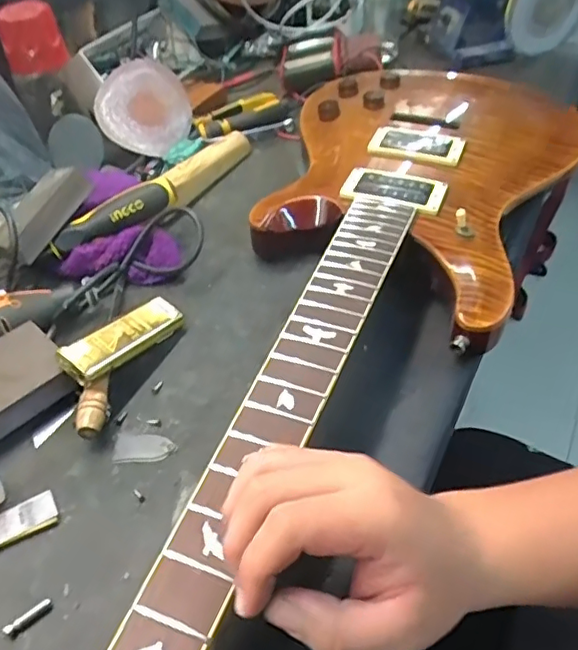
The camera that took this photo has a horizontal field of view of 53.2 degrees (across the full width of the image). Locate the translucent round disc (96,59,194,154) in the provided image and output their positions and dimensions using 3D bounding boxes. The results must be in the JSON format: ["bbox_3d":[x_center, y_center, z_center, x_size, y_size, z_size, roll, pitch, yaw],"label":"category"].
[{"bbox_3d":[-0.171,-0.257,0.682,0.107,0.026,0.117,8,71,-24],"label":"translucent round disc"}]

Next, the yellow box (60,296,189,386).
[{"bbox_3d":[-0.134,0.010,0.471,0.035,0.016,0.108,50,46,5],"label":"yellow box"}]

